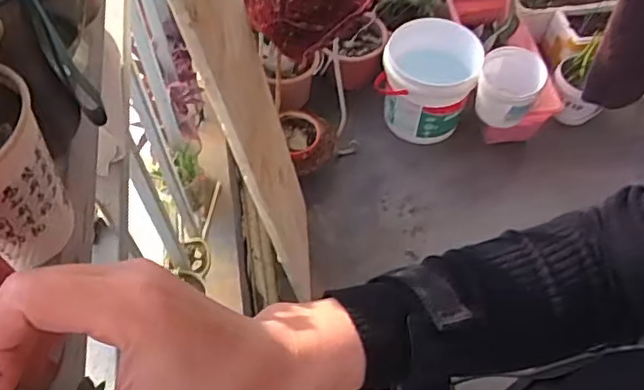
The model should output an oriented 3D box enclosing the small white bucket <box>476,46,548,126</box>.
[{"bbox_3d":[0.474,-0.273,1.491,0.150,0.142,0.141,0,56,0],"label":"small white bucket"}]

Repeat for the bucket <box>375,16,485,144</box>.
[{"bbox_3d":[0.305,-0.330,1.673,0.251,0.257,0.251,0,56,0],"label":"bucket"}]

